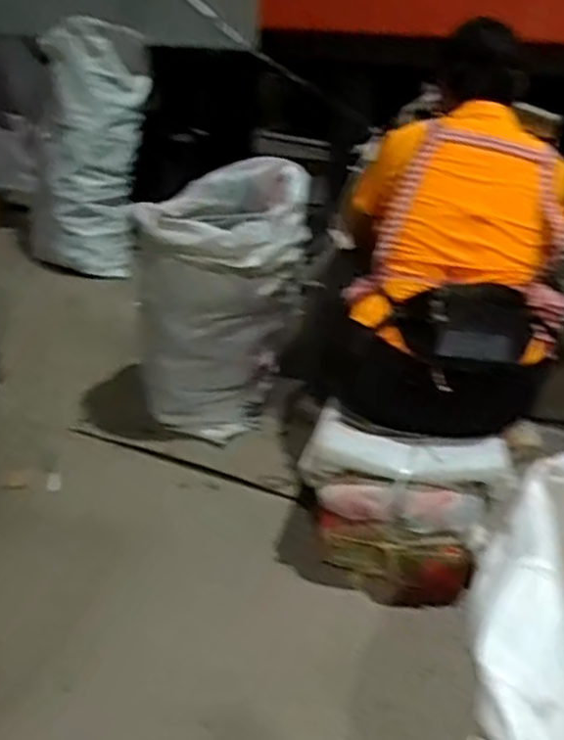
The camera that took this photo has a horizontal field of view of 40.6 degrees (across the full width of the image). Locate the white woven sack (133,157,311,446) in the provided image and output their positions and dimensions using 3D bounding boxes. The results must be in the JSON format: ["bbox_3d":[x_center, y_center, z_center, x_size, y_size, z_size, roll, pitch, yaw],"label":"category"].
[{"bbox_3d":[-0.132,-0.142,1.704,0.350,0.541,0.306,-5,28,-13],"label":"white woven sack"}]

